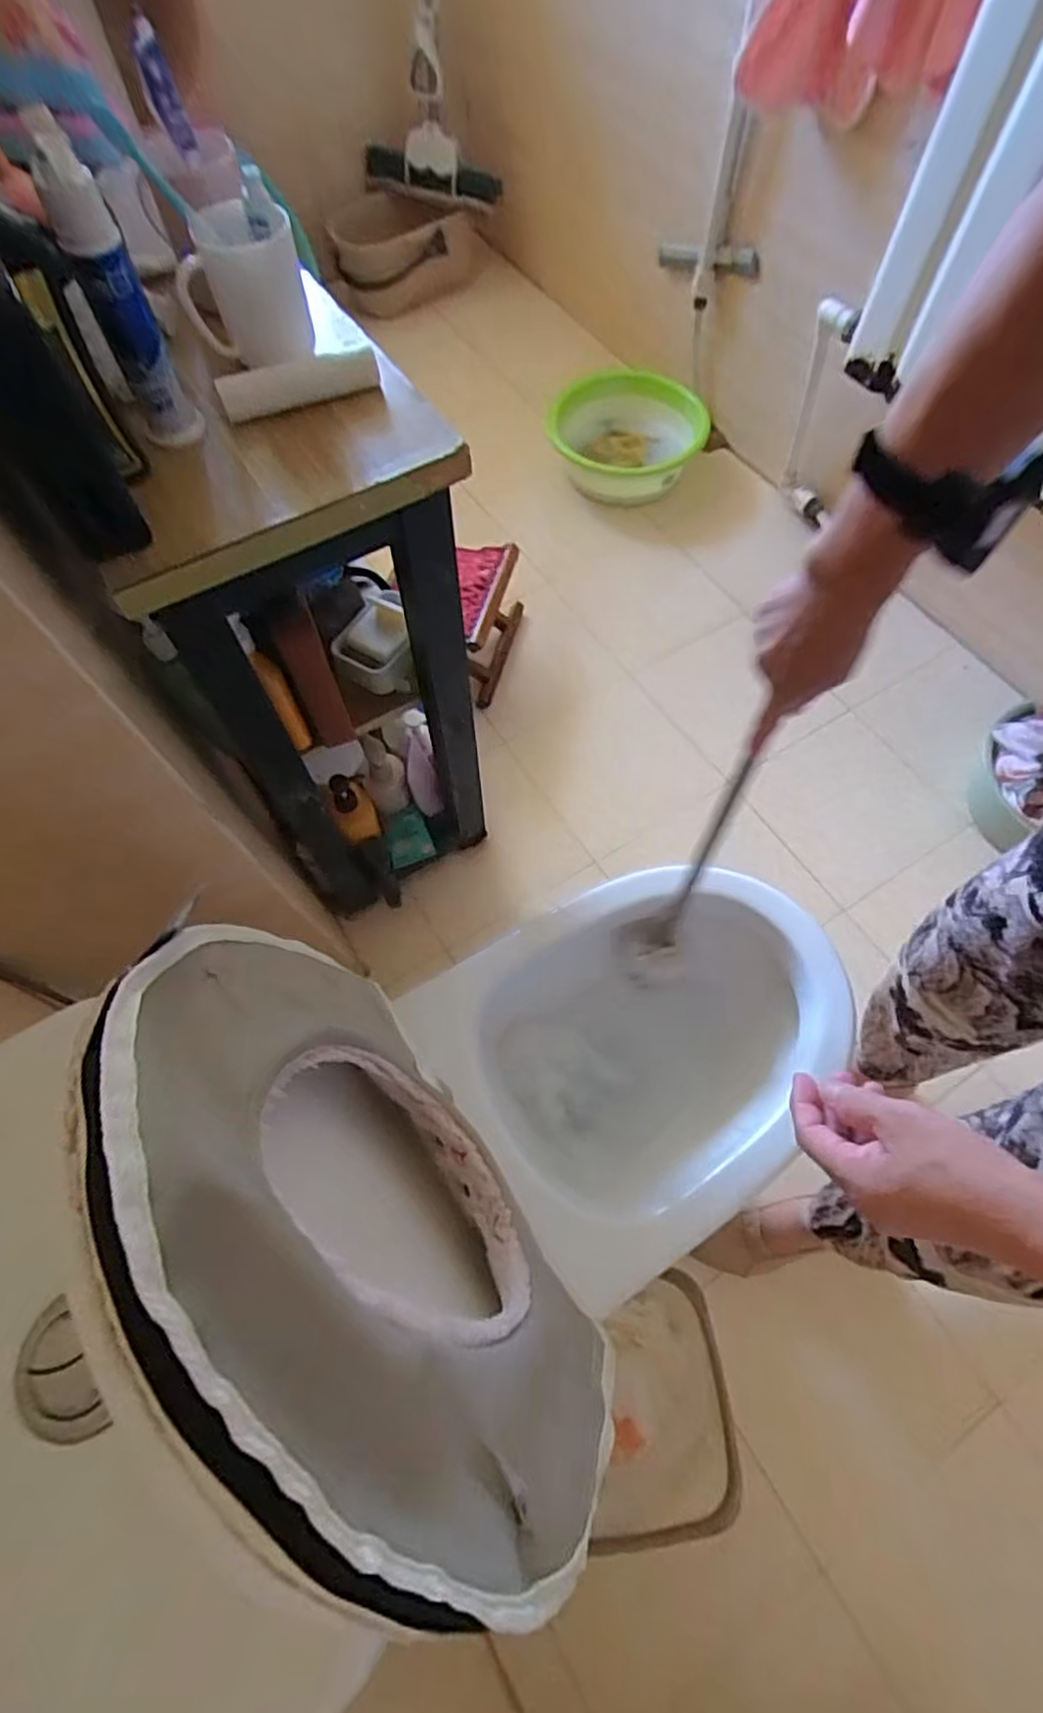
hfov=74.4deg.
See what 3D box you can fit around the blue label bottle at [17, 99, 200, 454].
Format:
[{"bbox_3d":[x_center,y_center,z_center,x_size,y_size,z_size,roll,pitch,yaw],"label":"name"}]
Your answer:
[{"bbox_3d":[-0.288,-0.394,0.492,0.044,0.171,0.049,-30,68,-12],"label":"blue label bottle"}]

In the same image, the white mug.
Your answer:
[{"bbox_3d":[-0.226,-0.464,0.564,0.093,0.084,0.072,-19,66,-7],"label":"white mug"}]

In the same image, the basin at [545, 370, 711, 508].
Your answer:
[{"bbox_3d":[0.216,-0.888,1.483,0.290,0.145,0.314,-1,65,1],"label":"basin"}]

